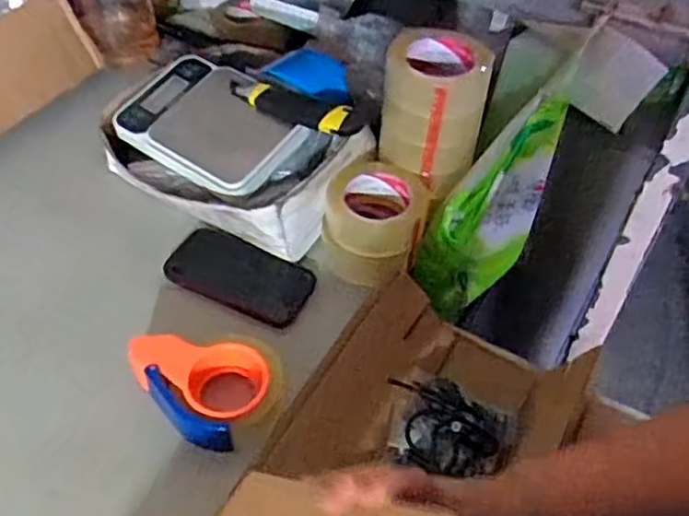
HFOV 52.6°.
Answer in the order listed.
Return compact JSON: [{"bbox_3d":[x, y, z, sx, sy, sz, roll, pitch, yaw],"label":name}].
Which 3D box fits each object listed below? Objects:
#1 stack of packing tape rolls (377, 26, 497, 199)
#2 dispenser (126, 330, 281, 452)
[{"bbox_3d":[0.102,-0.173,0.803,0.113,0.130,0.107,12,49,8],"label":"stack of packing tape rolls"},{"bbox_3d":[-0.134,0.114,0.680,0.141,0.054,0.114,31,54,23],"label":"dispenser"}]

